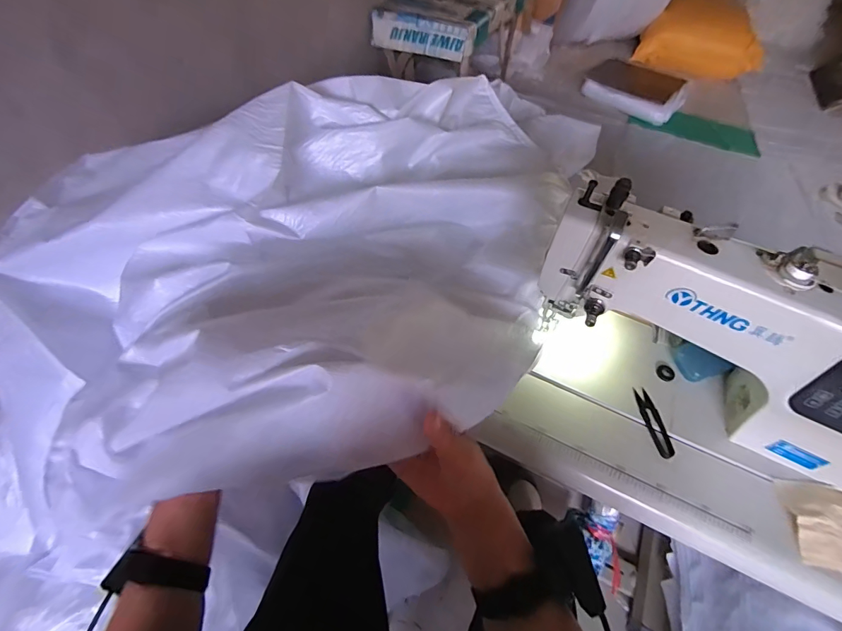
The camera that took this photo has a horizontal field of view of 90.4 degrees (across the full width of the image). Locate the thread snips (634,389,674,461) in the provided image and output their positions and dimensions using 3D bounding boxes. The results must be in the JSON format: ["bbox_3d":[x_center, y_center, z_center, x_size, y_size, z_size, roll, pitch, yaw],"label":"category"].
[{"bbox_3d":[0.314,0.143,0.567,0.026,0.010,0.100,2,54,-4],"label":"thread snips"}]

